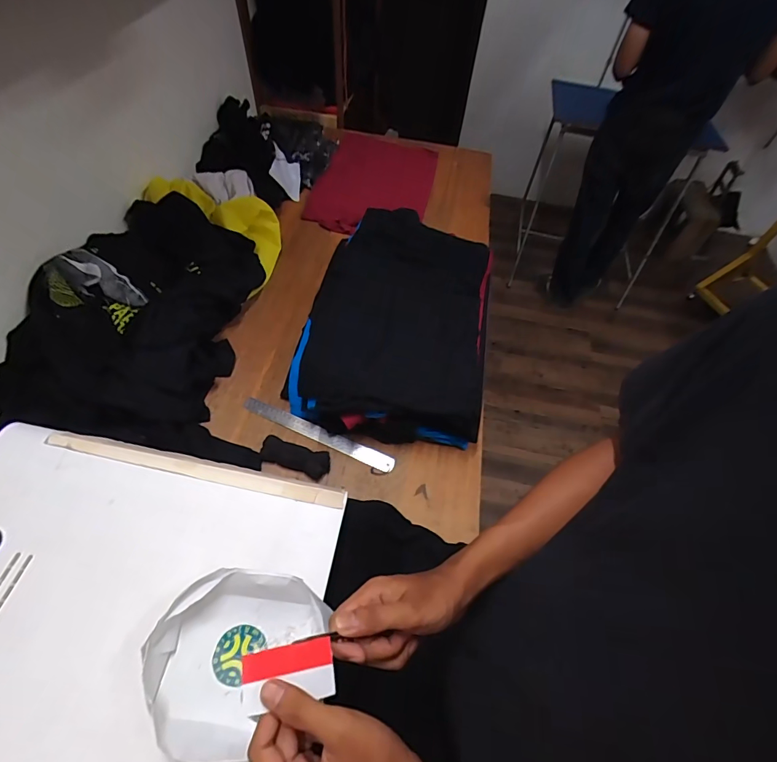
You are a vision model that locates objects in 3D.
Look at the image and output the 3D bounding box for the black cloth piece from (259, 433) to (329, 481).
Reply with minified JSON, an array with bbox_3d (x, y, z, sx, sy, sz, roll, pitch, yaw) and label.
[{"bbox_3d":[-0.172,0.141,0.760,0.127,0.026,0.045,17,55,7],"label":"black cloth piece"}]

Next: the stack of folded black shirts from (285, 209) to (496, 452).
[{"bbox_3d":[0.022,-0.129,0.872,0.370,0.177,0.503,12,55,3],"label":"stack of folded black shirts"}]

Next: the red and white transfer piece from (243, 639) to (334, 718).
[{"bbox_3d":[-0.078,0.231,0.323,0.069,0.005,0.041,4,54,-19],"label":"red and white transfer piece"}]

